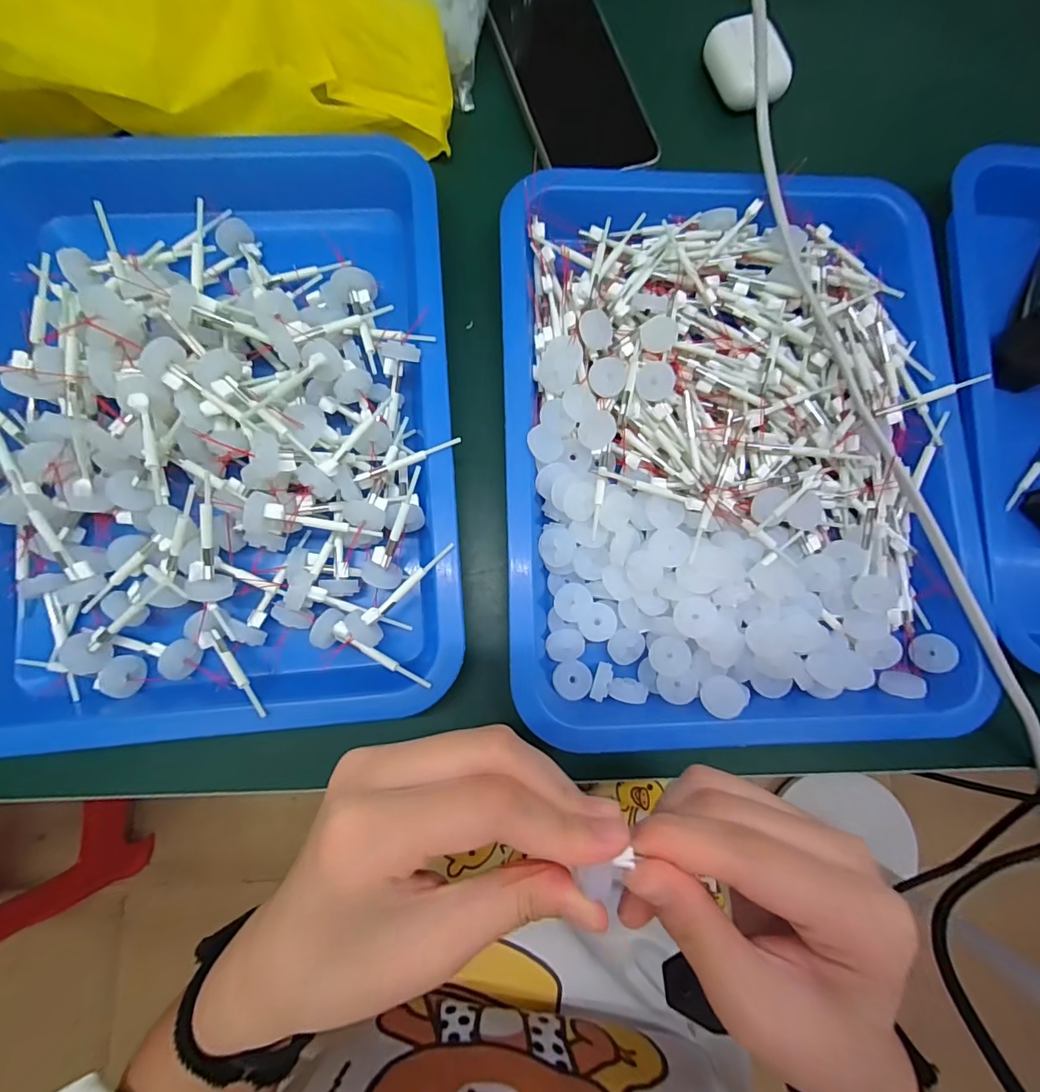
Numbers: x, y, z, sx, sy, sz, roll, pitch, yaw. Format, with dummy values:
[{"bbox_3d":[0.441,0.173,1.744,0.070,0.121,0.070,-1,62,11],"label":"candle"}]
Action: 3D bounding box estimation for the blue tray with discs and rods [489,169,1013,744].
[{"bbox_3d":[0.119,-0.055,0.272,0.254,0.034,0.319,-1,83,-4],"label":"blue tray with discs and rods"}]

